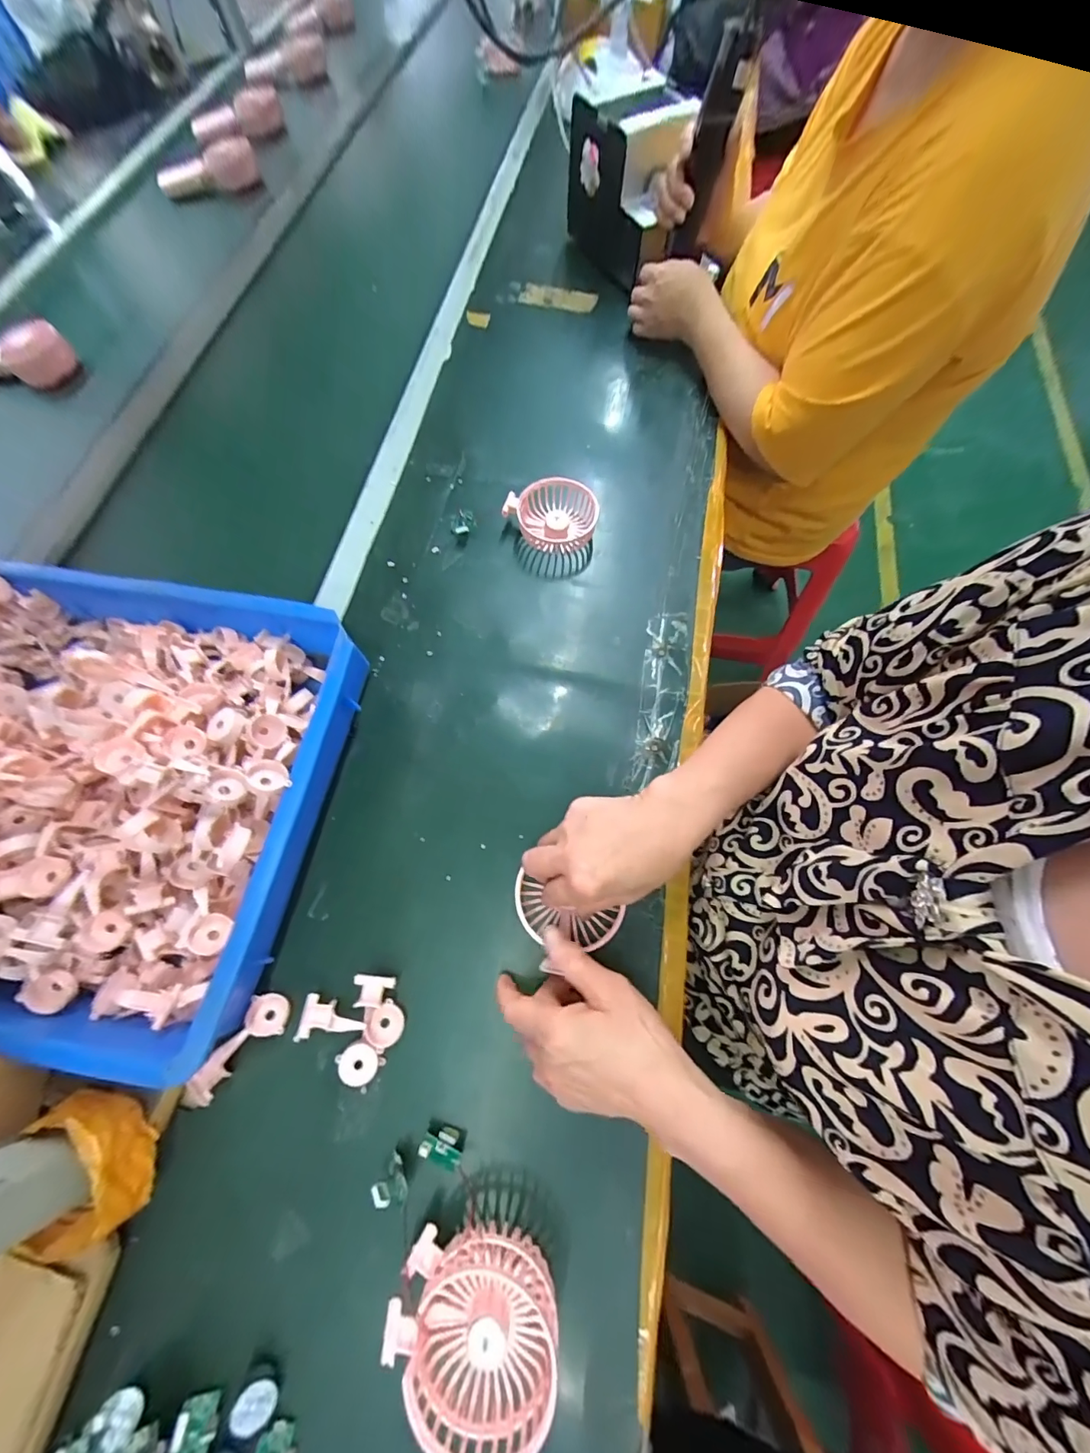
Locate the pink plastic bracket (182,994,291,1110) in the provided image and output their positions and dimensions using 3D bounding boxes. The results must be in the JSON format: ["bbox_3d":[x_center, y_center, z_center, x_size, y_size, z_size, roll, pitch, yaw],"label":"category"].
[{"bbox_3d":[-0.245,0.254,0.356,0.033,0.020,0.094,38,76,14],"label":"pink plastic bracket"}]

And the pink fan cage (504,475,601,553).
[{"bbox_3d":[0.010,-0.241,0.530,0.097,0.035,0.092,-28,71,-8],"label":"pink fan cage"}]

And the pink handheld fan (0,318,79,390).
[{"bbox_3d":[-0.783,-0.533,0.675,0.168,0.072,0.061,-5,70,0],"label":"pink handheld fan"}]

